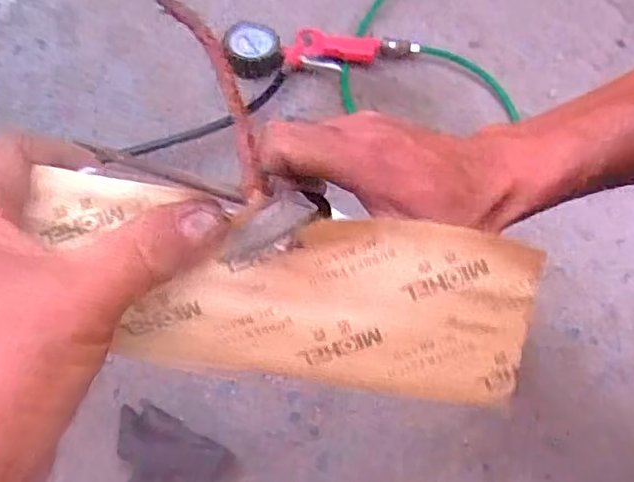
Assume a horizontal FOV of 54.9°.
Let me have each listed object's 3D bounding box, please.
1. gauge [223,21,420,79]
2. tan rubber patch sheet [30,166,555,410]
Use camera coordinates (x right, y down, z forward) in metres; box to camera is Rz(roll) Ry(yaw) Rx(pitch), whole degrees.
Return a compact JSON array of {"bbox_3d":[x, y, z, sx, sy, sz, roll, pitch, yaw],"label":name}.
[{"bbox_3d":[0.007,-0.251,0.779,0.244,0.034,0.067,-7,64,-7],"label":"gauge"},{"bbox_3d":[-0.014,0.019,0.231,0.186,0.008,0.067,9,99,1],"label":"tan rubber patch sheet"}]

